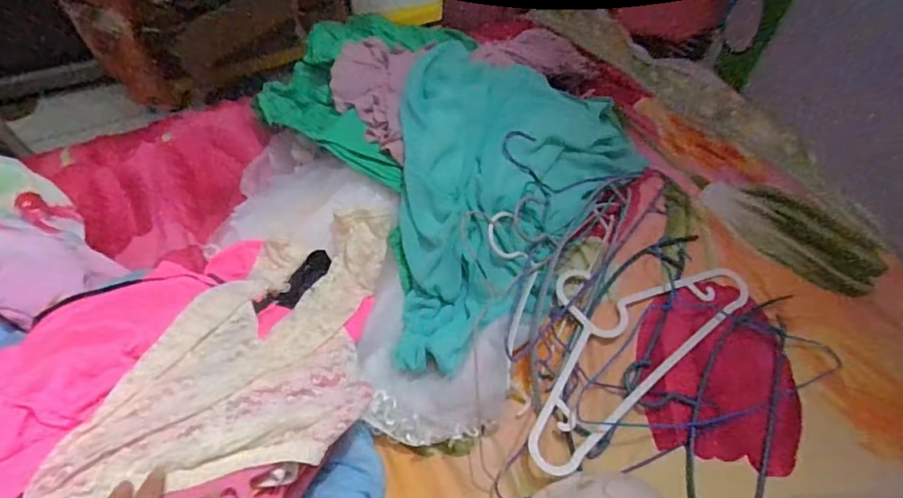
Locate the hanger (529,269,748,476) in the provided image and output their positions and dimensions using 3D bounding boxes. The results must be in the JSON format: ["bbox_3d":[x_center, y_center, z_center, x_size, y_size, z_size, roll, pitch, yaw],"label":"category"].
[{"bbox_3d":[0.201,0.096,0.660,0.374,0.024,0.170,-34,65,-21],"label":"hanger"}]

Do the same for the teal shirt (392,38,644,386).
[{"bbox_3d":[0.035,-0.094,0.716,0.319,0.112,0.472,35,65,17],"label":"teal shirt"}]

